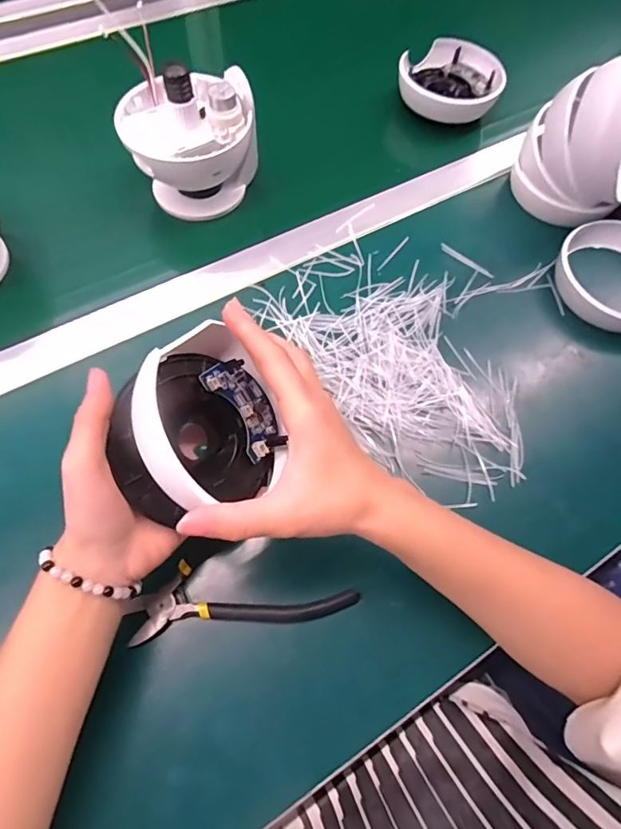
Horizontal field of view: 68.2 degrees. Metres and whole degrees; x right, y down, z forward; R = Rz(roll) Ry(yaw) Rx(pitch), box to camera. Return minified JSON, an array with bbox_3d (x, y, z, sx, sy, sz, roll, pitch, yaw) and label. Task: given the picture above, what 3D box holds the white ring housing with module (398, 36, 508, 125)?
[{"bbox_3d":[0.158,-0.384,0.528,0.112,0.034,0.105,1,64,-3],"label":"white ring housing with module"}]

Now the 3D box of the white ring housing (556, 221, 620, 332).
[{"bbox_3d":[0.288,-0.128,0.428,0.117,0.030,0.107,36,68,13],"label":"white ring housing"}]

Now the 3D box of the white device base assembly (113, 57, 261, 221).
[{"bbox_3d":[-0.110,-0.253,0.430,0.117,0.117,0.102,-13,66,-9],"label":"white device base assembly"}]

